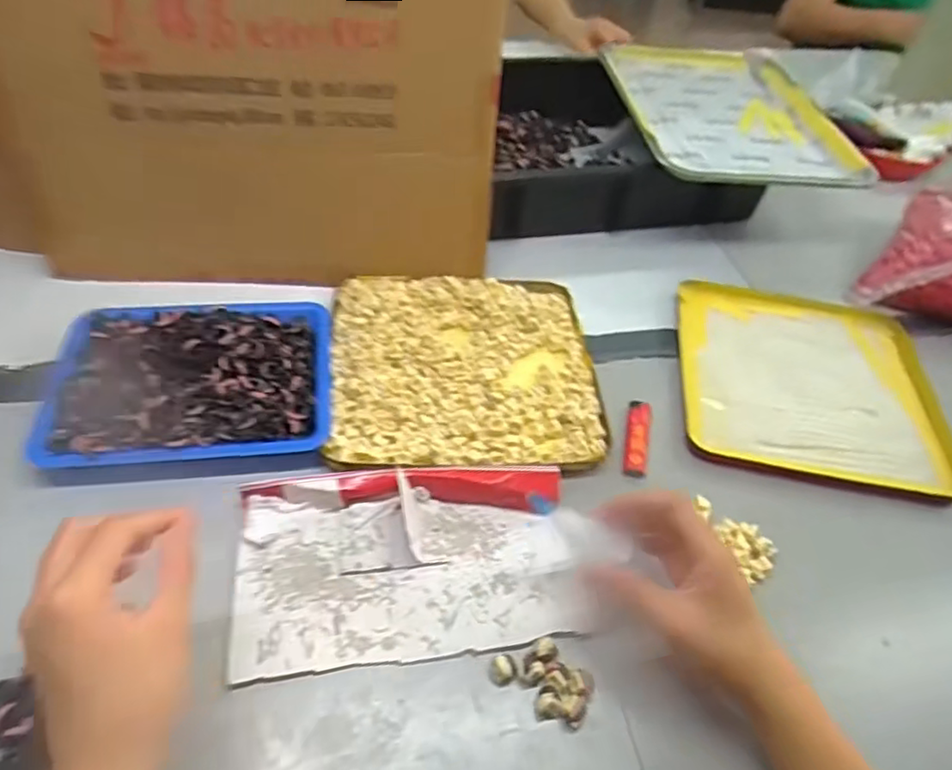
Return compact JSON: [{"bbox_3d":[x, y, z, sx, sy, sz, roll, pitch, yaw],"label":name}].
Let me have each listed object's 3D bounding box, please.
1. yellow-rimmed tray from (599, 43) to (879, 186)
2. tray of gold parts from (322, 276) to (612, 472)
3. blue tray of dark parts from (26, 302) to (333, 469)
[{"bbox_3d":[0.308,-0.365,0.835,0.255,0.031,0.365,0,47,-7],"label":"yellow-rimmed tray"},{"bbox_3d":[-0.010,-0.021,0.593,0.234,0.023,0.234,-1,47,-8],"label":"tray of gold parts"},{"bbox_3d":[-0.233,-0.009,0.537,0.217,0.027,0.167,-3,47,-10],"label":"blue tray of dark parts"}]

